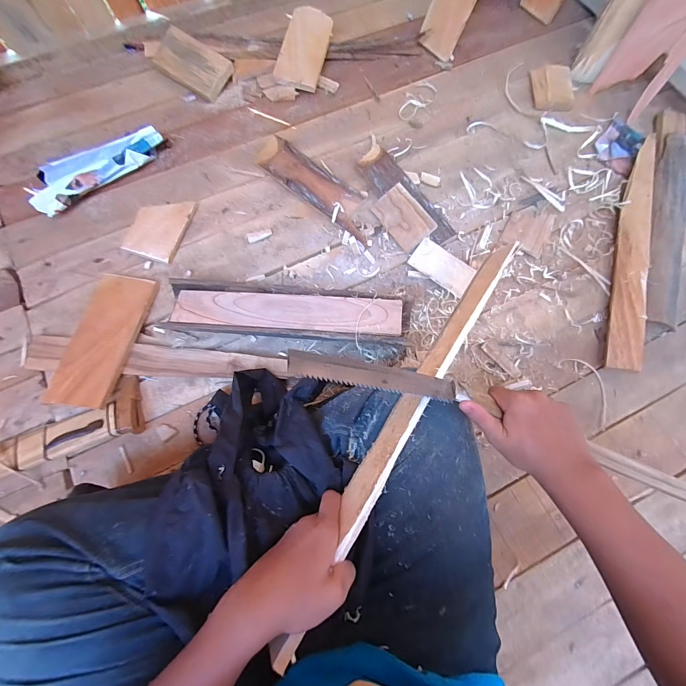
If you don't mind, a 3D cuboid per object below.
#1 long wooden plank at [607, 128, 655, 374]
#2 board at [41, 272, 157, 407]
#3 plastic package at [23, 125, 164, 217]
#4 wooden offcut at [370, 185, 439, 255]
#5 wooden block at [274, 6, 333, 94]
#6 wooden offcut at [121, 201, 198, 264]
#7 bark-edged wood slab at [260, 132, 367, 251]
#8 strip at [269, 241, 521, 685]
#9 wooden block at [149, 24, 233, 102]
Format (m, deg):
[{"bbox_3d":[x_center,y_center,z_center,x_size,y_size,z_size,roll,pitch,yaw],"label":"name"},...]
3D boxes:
[{"bbox_3d":[0.558,-0.190,0.633,0.053,0.046,0.522,17,75,4],"label":"long wooden plank"},{"bbox_3d":[-0.405,-0.012,0.557,0.096,0.022,0.236,13,67,-10],"label":"board"},{"bbox_3d":[-0.481,-0.347,0.648,0.260,0.054,0.085,-43,79,-12],"label":"plastic package"},{"bbox_3d":[0.118,-0.243,0.639,0.075,0.009,0.122,-40,75,22],"label":"wooden offcut"},{"bbox_3d":[-0.085,-0.668,0.739,0.095,0.017,0.207,12,79,-4],"label":"wooden block"},{"bbox_3d":[-0.354,-0.222,0.634,0.094,0.019,0.132,16,75,3],"label":"wooden offcut"},{"bbox_3d":[-0.053,-0.321,0.671,0.303,0.023,0.084,38,77,9],"label":"bark-edged wood slab"},{"bbox_3d":[0.076,0.079,0.376,0.029,0.037,0.512,32,73,8],"label":"strip"},{"bbox_3d":[-0.334,-0.616,0.726,0.156,0.018,0.100,30,92,-6],"label":"wooden block"}]

